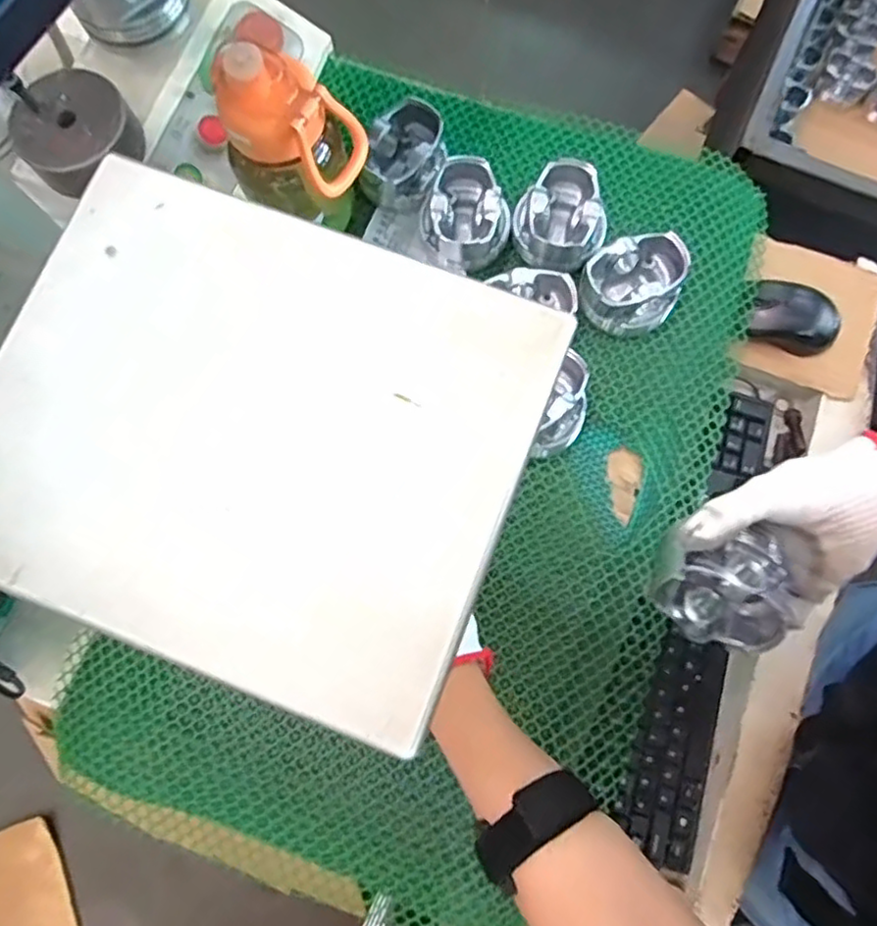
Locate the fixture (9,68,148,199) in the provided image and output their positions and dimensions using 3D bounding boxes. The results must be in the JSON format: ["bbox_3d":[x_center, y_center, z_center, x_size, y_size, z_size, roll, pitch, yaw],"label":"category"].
[{"bbox_3d":[-0.291,-0.269,0.533,0.089,0.050,0.088,0,78,1],"label":"fixture"}]

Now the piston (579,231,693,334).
[{"bbox_3d":[0.168,-0.156,0.555,0.079,0.048,0.089,28,80,7],"label":"piston"}]

